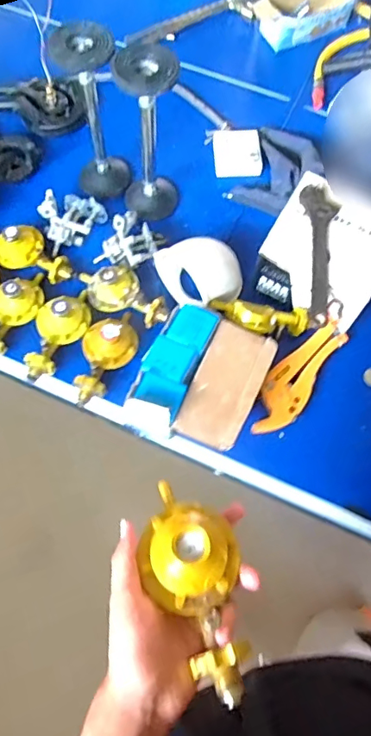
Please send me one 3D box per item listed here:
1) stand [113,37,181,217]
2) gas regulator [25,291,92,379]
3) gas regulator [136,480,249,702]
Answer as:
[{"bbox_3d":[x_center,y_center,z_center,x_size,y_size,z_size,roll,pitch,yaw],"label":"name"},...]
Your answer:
[{"bbox_3d":[-0.057,-0.360,0.797,0.092,0.257,0.102,-3,68,-3],"label":"stand"},{"bbox_3d":[-0.198,-0.059,0.774,0.081,0.048,0.153,11,68,3],"label":"gas regulator"},{"bbox_3d":[0.011,0.170,0.393,0.076,0.047,0.167,-17,64,-8],"label":"gas regulator"}]

